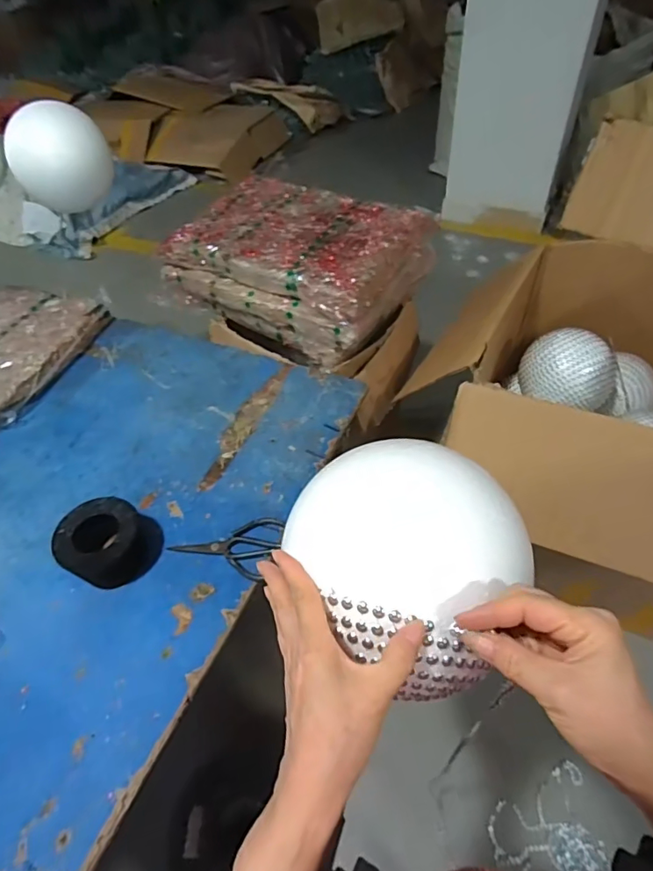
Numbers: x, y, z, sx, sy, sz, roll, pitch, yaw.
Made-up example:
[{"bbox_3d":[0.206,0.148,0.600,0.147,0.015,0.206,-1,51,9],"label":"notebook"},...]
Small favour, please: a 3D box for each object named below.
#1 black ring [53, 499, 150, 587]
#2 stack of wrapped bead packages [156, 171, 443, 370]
[{"bbox_3d":[-0.316,0.156,0.721,0.103,0.080,0.111,-3,48,3],"label":"black ring"},{"bbox_3d":[-0.065,-0.397,1.159,0.514,0.168,0.376,23,54,24],"label":"stack of wrapped bead packages"}]

